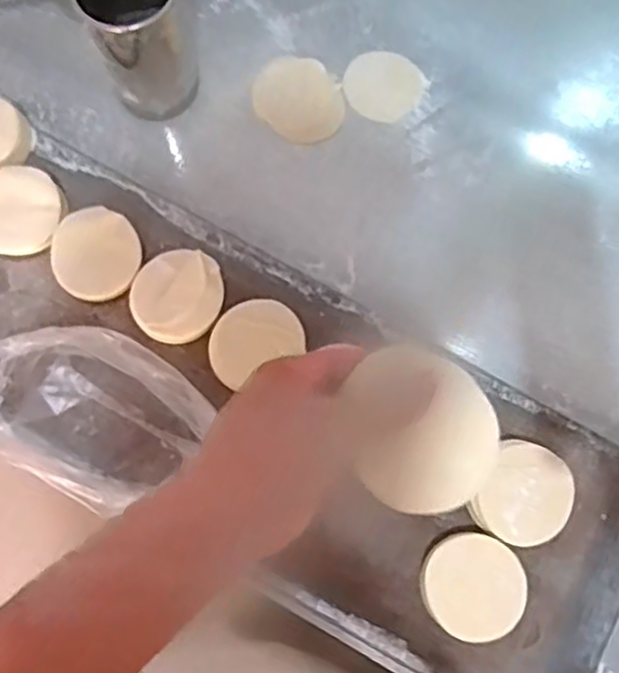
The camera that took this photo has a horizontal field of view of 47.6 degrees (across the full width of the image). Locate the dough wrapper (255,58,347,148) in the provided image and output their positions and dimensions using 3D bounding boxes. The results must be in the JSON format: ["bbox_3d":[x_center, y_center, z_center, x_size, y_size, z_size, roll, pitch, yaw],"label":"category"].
[{"bbox_3d":[-0.012,-0.251,0.747,0.086,0.004,0.102,-31,78,-9],"label":"dough wrapper"}]

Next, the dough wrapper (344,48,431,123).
[{"bbox_3d":[0.080,-0.271,0.757,0.083,0.004,0.084,38,77,8],"label":"dough wrapper"}]

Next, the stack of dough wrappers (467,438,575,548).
[{"bbox_3d":[0.192,0.144,0.632,0.077,0.031,0.087,29,76,6],"label":"stack of dough wrappers"}]

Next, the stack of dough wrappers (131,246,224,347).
[{"bbox_3d":[-0.125,-0.038,0.676,0.095,0.038,0.091,11,75,1],"label":"stack of dough wrappers"}]

